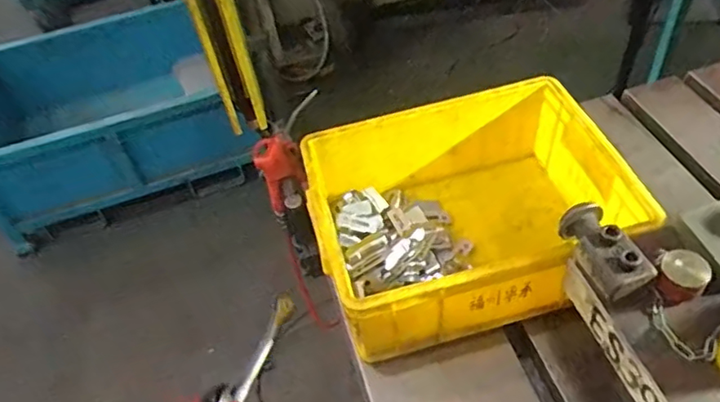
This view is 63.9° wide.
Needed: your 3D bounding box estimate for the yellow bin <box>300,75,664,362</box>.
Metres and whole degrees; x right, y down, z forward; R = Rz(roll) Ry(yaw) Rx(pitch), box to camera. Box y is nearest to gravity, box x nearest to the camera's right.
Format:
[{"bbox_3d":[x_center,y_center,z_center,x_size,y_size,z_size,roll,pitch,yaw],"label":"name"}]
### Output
[{"bbox_3d":[0.123,0.012,0.687,0.349,0.125,0.263,-16,49,-8],"label":"yellow bin"}]

